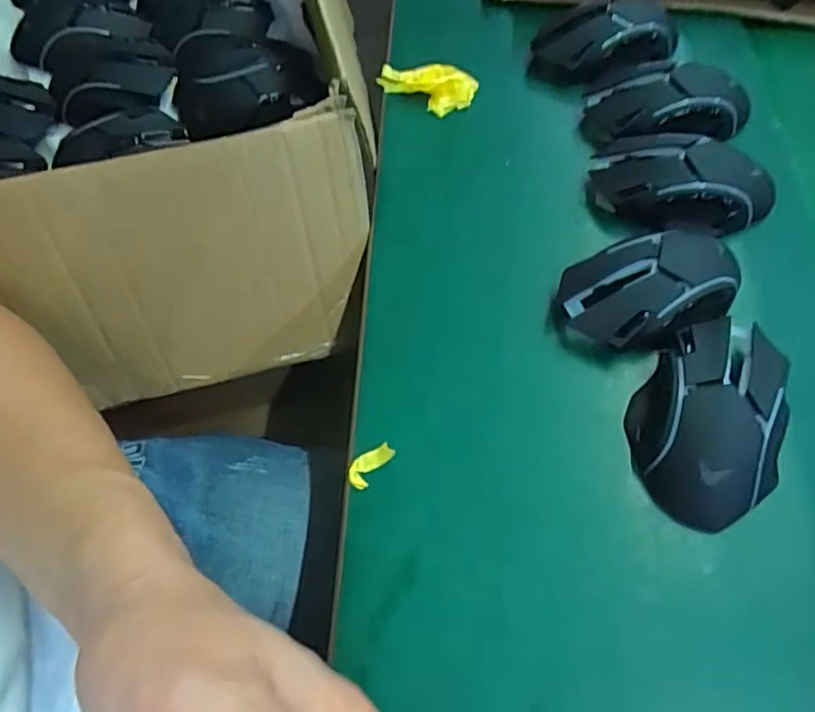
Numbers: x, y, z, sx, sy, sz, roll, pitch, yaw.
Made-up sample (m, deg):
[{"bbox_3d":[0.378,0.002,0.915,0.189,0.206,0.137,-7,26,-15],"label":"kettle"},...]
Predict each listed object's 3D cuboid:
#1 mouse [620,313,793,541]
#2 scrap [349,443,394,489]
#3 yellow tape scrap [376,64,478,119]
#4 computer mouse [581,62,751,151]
[{"bbox_3d":[0.165,0.031,0.326,0.074,0.038,0.115,15,63,10],"label":"mouse"},{"bbox_3d":[-0.022,0.062,0.343,0.015,0.005,0.029,38,69,19],"label":"scrap"},{"bbox_3d":[0.014,-0.214,0.479,0.077,0.026,0.030,16,63,10],"label":"yellow tape scrap"},{"bbox_3d":[0.189,-0.181,0.432,0.117,0.032,0.058,-2,62,1],"label":"computer mouse"}]

